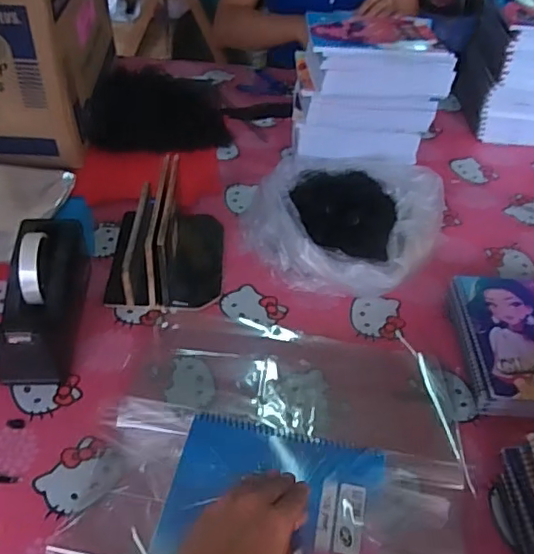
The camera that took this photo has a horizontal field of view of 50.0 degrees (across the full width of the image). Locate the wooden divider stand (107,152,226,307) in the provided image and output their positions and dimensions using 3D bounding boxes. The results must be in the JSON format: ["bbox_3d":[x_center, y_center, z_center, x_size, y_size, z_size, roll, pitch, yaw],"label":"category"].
[{"bbox_3d":[-0.139,-0.065,0.786,0.156,0.116,0.200,0,46,-5],"label":"wooden divider stand"}]

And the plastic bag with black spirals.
[{"bbox_3d":[0.113,-0.095,0.862,0.276,0.095,0.275,18,47,12],"label":"plastic bag with black spirals"}]

